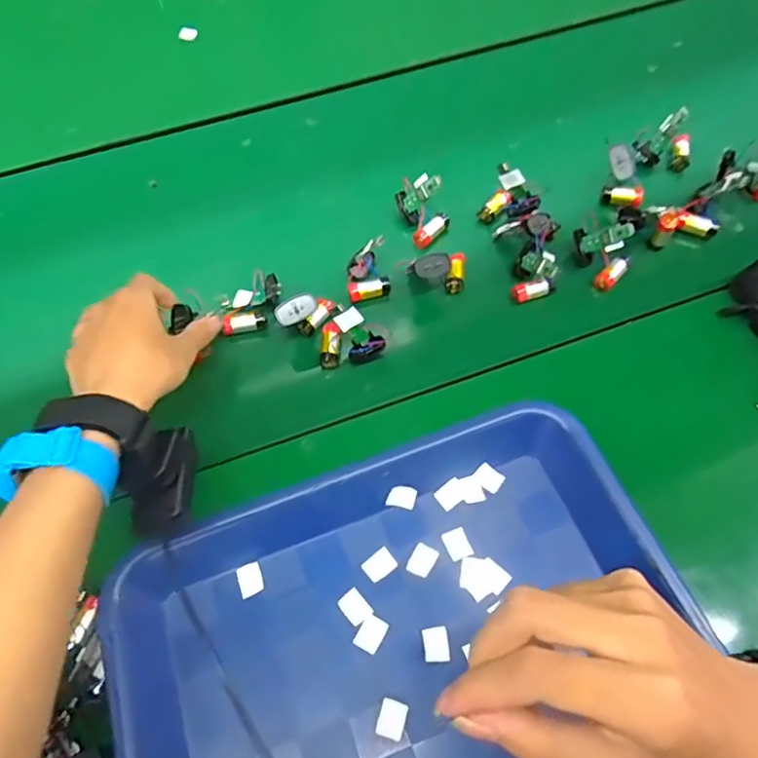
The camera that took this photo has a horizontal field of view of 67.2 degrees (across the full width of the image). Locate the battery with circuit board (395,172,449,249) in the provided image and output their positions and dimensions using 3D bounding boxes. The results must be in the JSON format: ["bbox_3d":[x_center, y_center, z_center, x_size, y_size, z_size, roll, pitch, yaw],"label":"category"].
[{"bbox_3d":[0.042,-0.162,0.530,0.038,0.050,0.059,-20,62,-8],"label":"battery with circuit board"}]

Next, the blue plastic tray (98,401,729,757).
[{"bbox_3d":[0.016,0.169,0.354,0.332,0.050,0.264,-21,64,-9],"label":"blue plastic tray"}]

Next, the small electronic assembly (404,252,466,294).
[{"bbox_3d":[0.053,-0.097,0.495,0.064,0.025,0.034,0,55,-41],"label":"small electronic assembly"}]

